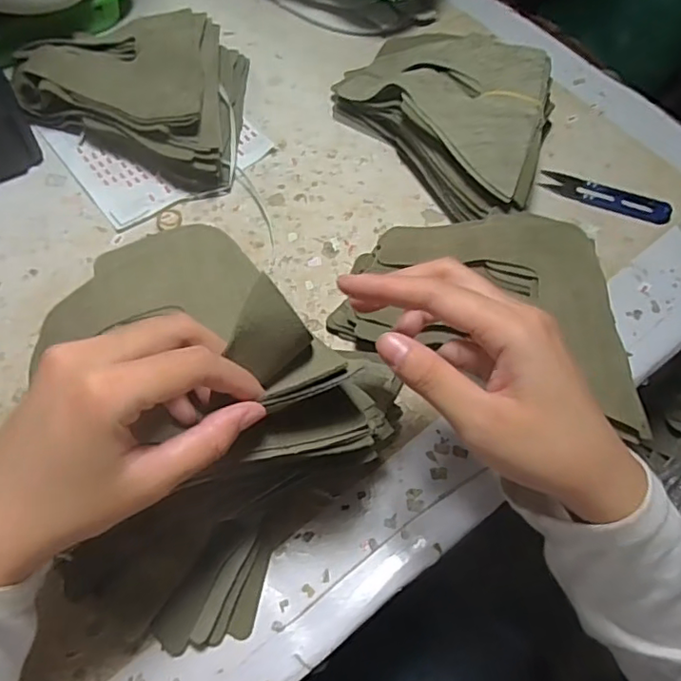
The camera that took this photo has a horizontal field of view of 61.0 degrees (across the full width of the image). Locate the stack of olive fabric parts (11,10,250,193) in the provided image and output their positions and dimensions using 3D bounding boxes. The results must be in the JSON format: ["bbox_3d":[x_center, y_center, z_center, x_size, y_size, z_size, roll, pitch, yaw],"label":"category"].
[{"bbox_3d":[-0.168,-0.198,0.464,0.173,0.057,0.153,5,62,-1],"label":"stack of olive fabric parts"}]

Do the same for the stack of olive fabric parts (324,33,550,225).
[{"bbox_3d":[0.104,-0.187,0.471,0.134,0.067,0.201,-32,68,-19],"label":"stack of olive fabric parts"}]

